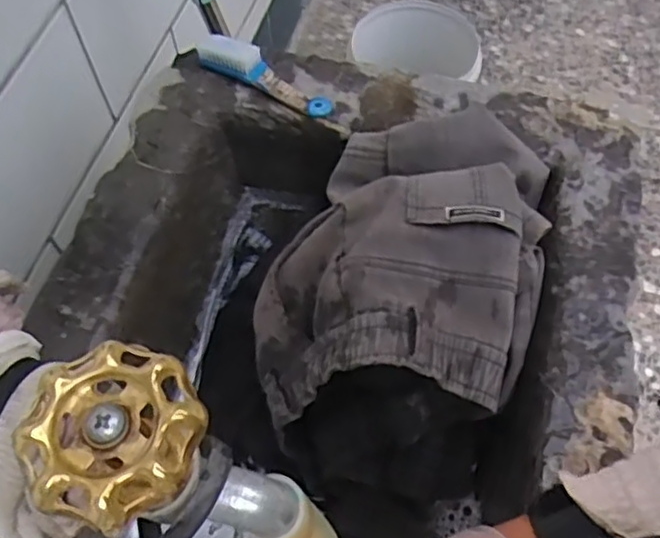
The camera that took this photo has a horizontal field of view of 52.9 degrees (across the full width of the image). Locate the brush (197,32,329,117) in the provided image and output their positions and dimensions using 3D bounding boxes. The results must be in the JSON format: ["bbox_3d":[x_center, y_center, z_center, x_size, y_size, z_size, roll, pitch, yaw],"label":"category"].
[{"bbox_3d":[-0.068,-0.194,0.665,0.149,0.036,0.030,29,64,17],"label":"brush"}]

